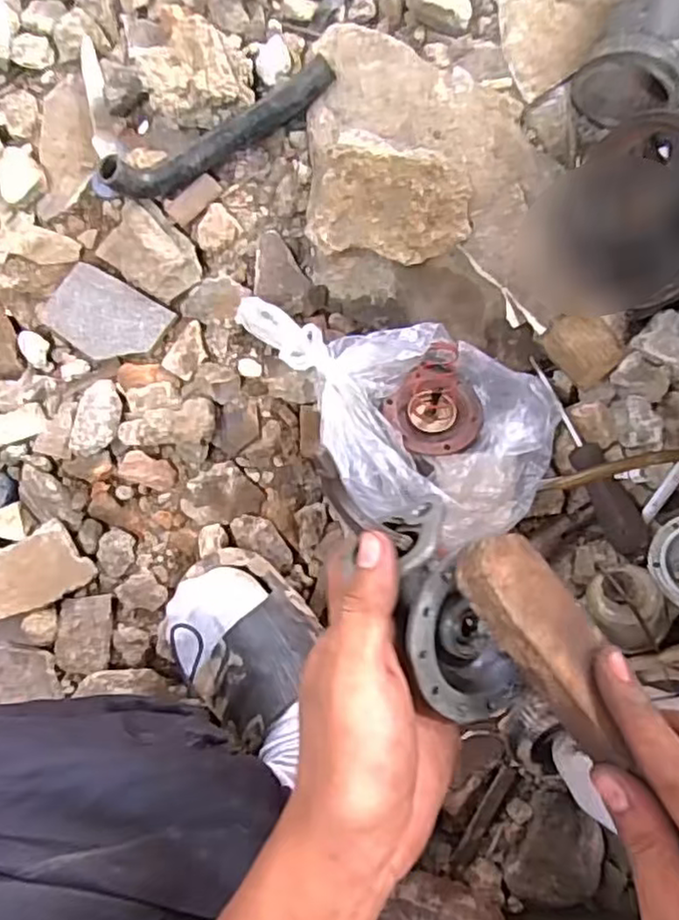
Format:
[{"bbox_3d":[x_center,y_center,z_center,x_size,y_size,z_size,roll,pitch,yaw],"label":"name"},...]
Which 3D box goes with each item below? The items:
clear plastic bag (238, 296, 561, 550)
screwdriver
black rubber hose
[{"bbox_3d":[0.034,-0.034,0.538,0.256,0.053,0.148,20,89,4],"label":"clear plastic bag"},{"bbox_3d":[0.193,-0.003,0.532,0.033,0.037,0.166,-29,86,2],"label":"screwdriver"},{"bbox_3d":[-0.097,-0.275,0.564,0.202,0.055,0.026,-32,86,1],"label":"black rubber hose"}]

